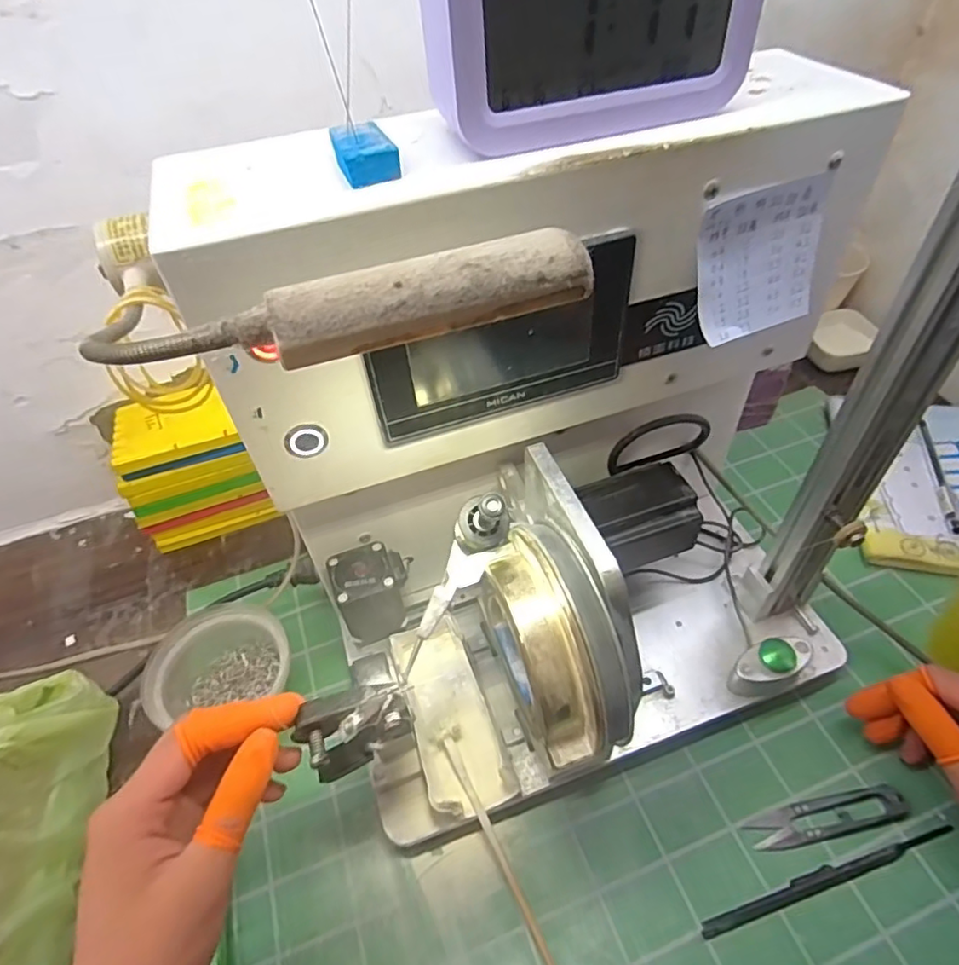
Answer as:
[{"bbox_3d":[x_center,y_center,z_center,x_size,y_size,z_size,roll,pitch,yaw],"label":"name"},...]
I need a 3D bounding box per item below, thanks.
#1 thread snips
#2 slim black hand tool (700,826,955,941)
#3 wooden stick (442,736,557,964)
[{"bbox_3d":[0.221,0.211,0.377,0.100,0.009,0.023,-11,48,-6],"label":"thread snips"},{"bbox_3d":[0.208,0.233,0.354,0.166,0.010,0.010,-15,49,-10],"label":"slim black hand tool"},{"bbox_3d":[0.014,0.230,0.363,0.006,0.008,0.154,-23,63,-16],"label":"wooden stick"}]

